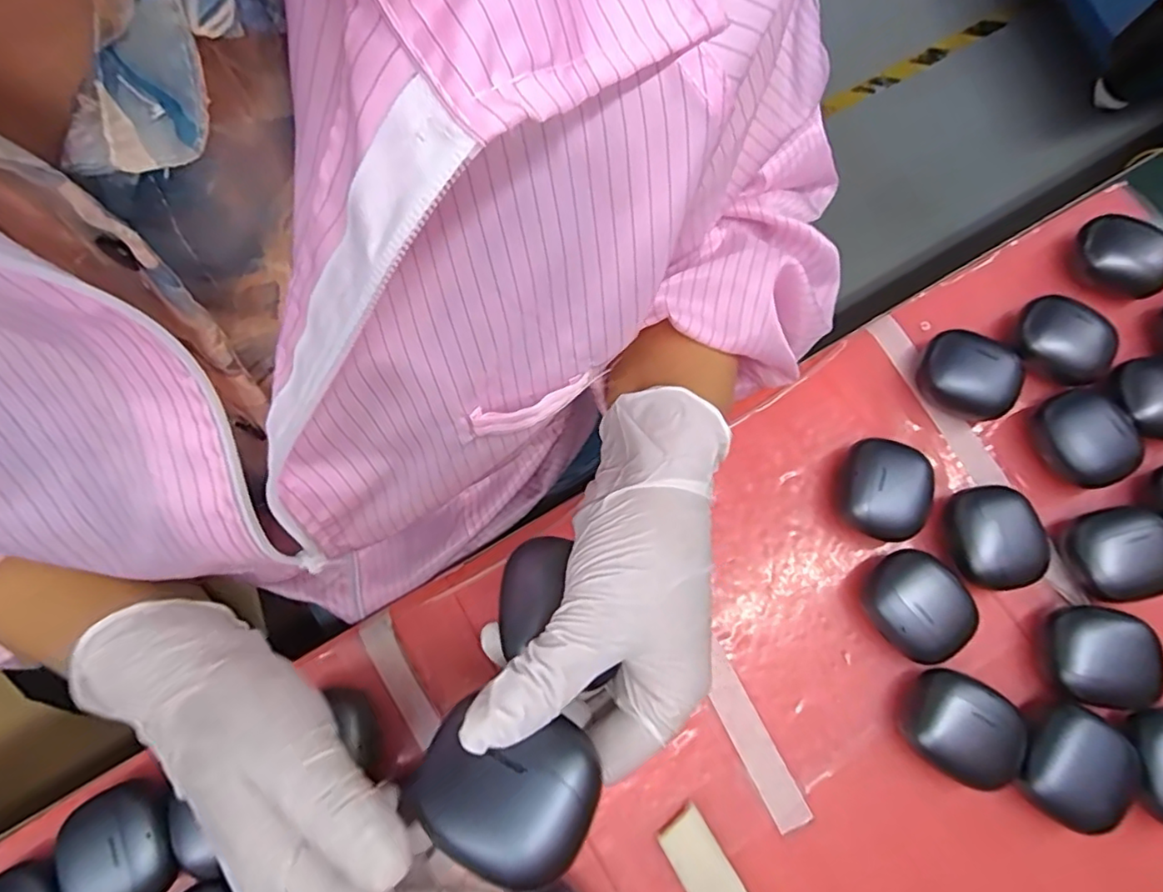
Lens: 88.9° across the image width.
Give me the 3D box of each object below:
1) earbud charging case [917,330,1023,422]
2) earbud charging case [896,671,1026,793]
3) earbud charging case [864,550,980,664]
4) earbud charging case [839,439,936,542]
[{"bbox_3d":[0.239,-0.041,0.367,0.054,0.031,0.043,27,76,7],"label":"earbud charging case"},{"bbox_3d":[0.198,0.148,0.311,0.049,0.031,0.048,28,76,7],"label":"earbud charging case"},{"bbox_3d":[0.184,0.089,0.328,0.048,0.032,0.054,-42,79,-11],"label":"earbud charging case"},{"bbox_3d":[0.176,0.026,0.346,0.050,0.032,0.053,24,76,6],"label":"earbud charging case"}]

